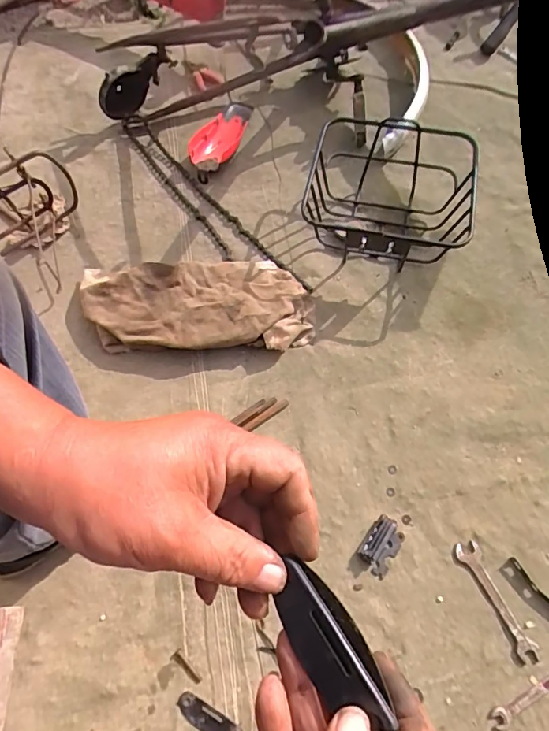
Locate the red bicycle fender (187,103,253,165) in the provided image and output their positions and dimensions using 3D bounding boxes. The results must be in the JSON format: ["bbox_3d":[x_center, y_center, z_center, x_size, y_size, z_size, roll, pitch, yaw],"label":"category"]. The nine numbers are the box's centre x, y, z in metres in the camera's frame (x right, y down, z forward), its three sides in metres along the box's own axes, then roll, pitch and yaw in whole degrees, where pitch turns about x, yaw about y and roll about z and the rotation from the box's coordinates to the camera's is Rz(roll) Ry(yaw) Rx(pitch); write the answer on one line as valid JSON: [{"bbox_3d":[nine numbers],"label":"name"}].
[{"bbox_3d":[-0.099,-0.451,0.919,0.079,0.037,0.165,24,67,12],"label":"red bicycle fender"}]

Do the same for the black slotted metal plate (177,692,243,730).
[{"bbox_3d":[-0.079,0.429,0.564,0.087,0.004,0.025,26,68,12],"label":"black slotted metal plate"}]

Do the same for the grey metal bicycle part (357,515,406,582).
[{"bbox_3d":[0.146,0.243,0.633,0.045,0.019,0.073,33,69,15],"label":"grey metal bicycle part"}]

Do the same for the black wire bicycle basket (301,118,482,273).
[{"bbox_3d":[0.190,-0.287,0.791,0.258,0.129,0.248,9,65,5],"label":"black wire bicycle basket"}]

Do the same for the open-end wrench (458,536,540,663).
[{"bbox_3d":[0.289,0.305,0.609,0.031,0.004,0.152,-22,66,-9],"label":"open-end wrench"}]

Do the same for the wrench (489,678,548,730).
[{"bbox_3d":[0.310,0.399,0.564,0.113,0.004,0.022,-26,67,-11],"label":"wrench"}]

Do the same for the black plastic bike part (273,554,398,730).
[{"bbox_3d":[0.024,0.125,0.213,0.028,0.015,0.072,-29,60,-12],"label":"black plastic bike part"}]

